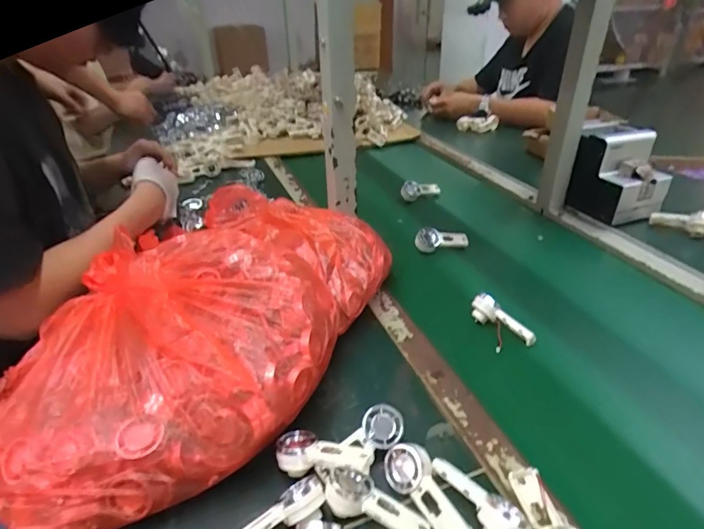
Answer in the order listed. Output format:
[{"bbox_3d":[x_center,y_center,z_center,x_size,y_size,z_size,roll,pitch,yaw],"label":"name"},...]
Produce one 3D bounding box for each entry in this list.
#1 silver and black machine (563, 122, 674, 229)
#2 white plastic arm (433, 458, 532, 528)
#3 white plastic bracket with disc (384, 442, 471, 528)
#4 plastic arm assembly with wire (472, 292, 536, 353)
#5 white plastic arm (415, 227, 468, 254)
[{"bbox_3d":[0.493,-0.171,0.850,0.134,0.137,0.148,-18,35,-21],"label":"silver and black machine"},{"bbox_3d":[0.103,0.201,0.387,0.028,0.028,0.091,-26,40,-31],"label":"white plastic arm"},{"bbox_3d":[0.062,0.197,0.395,0.040,0.017,0.091,-14,35,-16],"label":"white plastic bracket with disc"},{"bbox_3d":[0.197,0.079,0.609,0.034,0.043,0.090,-18,36,-22],"label":"plastic arm assembly with wire"},{"bbox_3d":[0.157,-0.042,0.808,0.097,0.043,0.033,-10,34,-11],"label":"white plastic arm"}]

